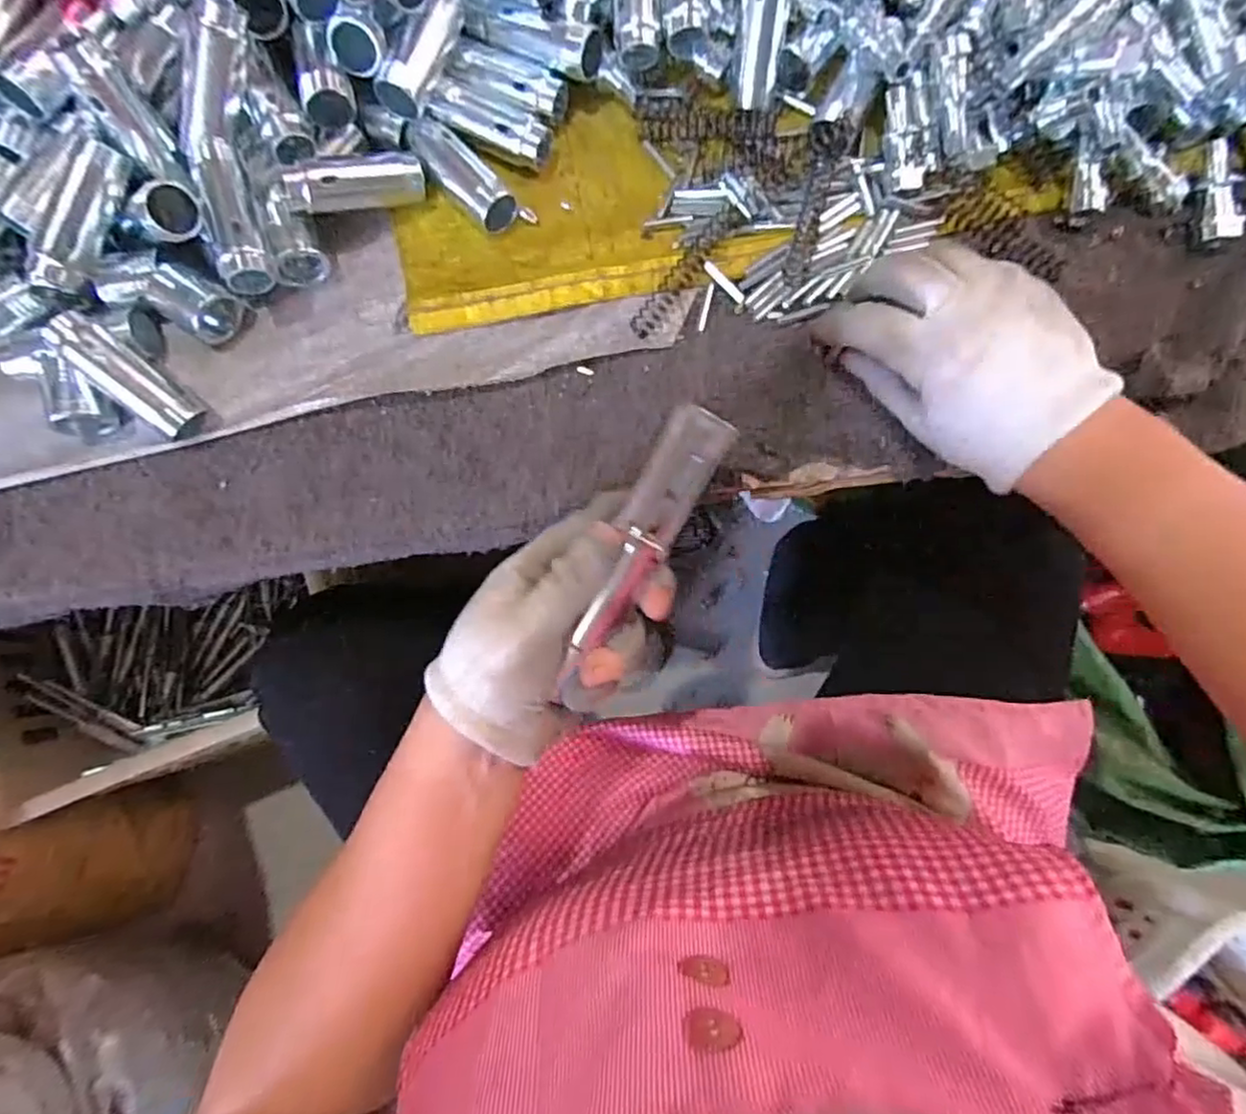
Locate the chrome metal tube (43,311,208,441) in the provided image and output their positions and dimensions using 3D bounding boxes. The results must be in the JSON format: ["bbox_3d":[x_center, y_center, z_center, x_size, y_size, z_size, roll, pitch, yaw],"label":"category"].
[{"bbox_3d":[-0.242,-0.088,0.326,0.069,0.018,0.021,43,85,-22],"label":"chrome metal tube"}]

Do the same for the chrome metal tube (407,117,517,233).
[{"bbox_3d":[-0.088,-0.205,0.360,0.024,0.019,0.070,-40,84,-4],"label":"chrome metal tube"}]

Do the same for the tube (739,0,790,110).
[{"bbox_3d":[0.074,-0.275,0.347,0.023,0.069,0.024,3,38,2],"label":"tube"}]

